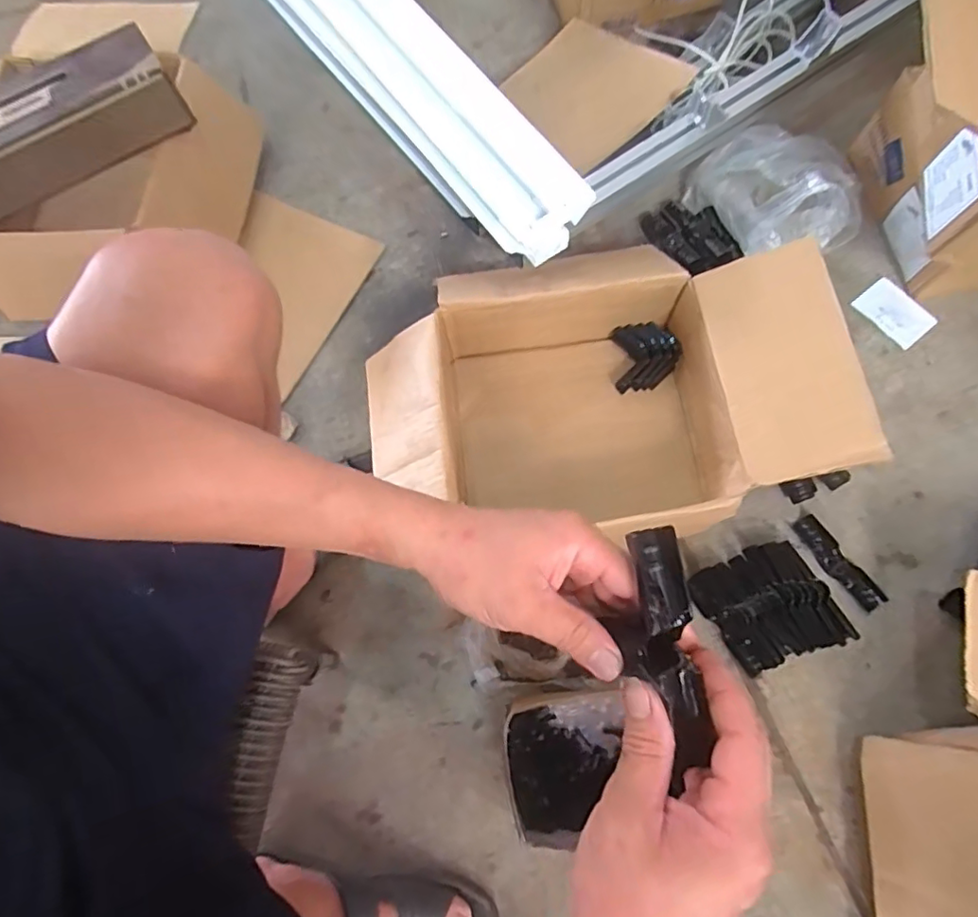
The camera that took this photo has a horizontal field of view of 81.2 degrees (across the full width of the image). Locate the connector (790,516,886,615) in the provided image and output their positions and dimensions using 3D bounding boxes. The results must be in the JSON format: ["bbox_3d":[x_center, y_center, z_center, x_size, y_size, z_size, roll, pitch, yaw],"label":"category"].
[{"bbox_3d":[0.424,0.127,0.692,0.034,0.012,0.127,-37,74,-9],"label":"connector"}]

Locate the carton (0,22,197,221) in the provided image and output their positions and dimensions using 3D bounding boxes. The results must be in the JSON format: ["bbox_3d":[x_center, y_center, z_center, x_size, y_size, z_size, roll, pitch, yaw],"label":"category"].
[{"bbox_3d":[-0.599,-0.422,0.743,0.387,0.075,0.129,-32,73,-7],"label":"carton"}]

